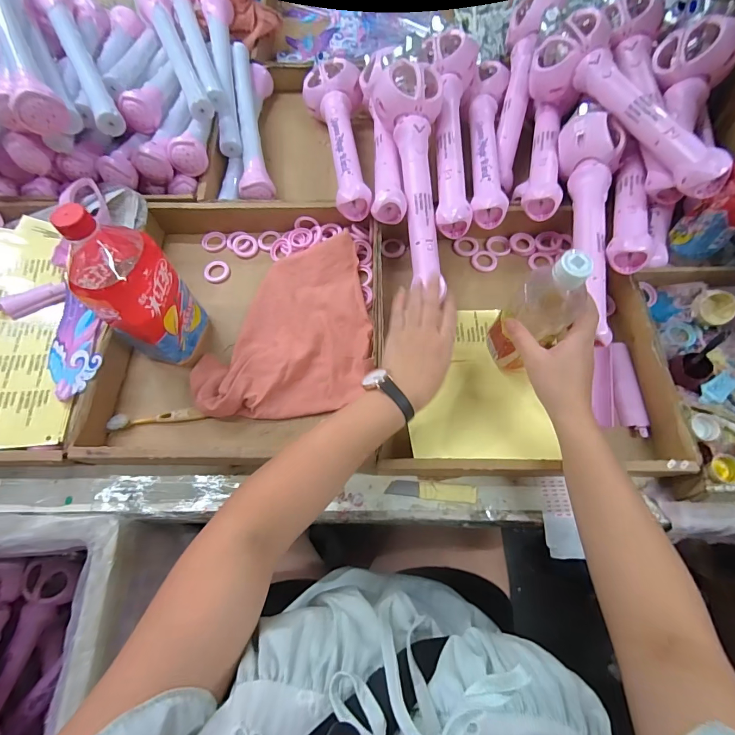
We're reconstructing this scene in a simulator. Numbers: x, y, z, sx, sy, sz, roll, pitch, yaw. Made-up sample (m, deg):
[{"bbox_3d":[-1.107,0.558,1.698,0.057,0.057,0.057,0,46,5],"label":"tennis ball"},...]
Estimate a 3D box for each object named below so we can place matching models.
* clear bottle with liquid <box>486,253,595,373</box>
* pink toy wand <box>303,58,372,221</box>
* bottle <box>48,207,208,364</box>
[{"bbox_3d":[0.195,-0.061,0.434,0.057,0.180,0.070,36,72,10],"label":"clear bottle with liquid"},{"bbox_3d":[-0.047,-0.361,0.624,0.097,0.078,0.331,-7,68,-1],"label":"pink toy wand"},{"bbox_3d":[-0.267,-0.086,0.445,0.091,0.216,0.095,32,72,13],"label":"bottle"}]

